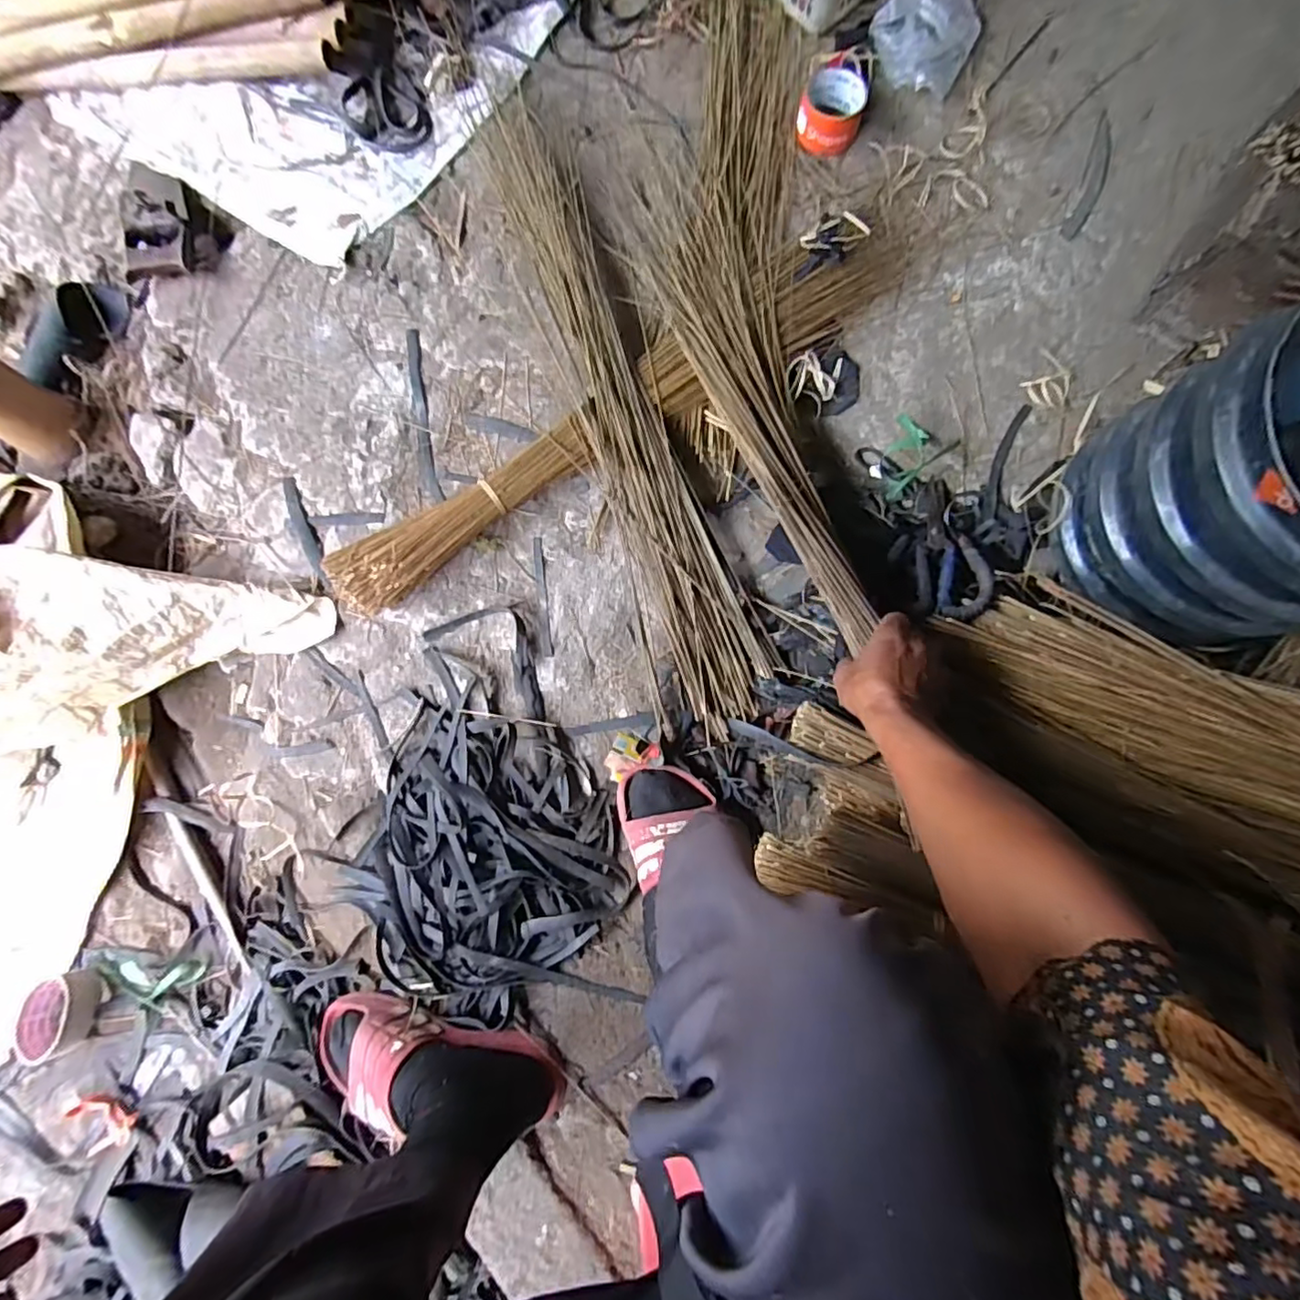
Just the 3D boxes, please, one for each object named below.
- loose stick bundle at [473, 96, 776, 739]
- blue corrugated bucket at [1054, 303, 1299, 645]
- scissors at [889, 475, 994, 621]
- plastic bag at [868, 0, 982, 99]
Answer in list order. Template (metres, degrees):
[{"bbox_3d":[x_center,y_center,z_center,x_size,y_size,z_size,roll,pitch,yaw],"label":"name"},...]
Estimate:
[{"bbox_3d":[-0.050,-0.297,0.732,0.136,0.054,0.819,-21,82,0],"label":"loose stick bundle"},{"bbox_3d":[0.569,-0.148,0.542,0.253,0.244,0.244,-26,83,-3],"label":"blue corrugated bucket"},{"bbox_3d":[0.329,-0.121,0.705,0.092,0.023,0.194,1,63,3],"label":"scissors"},{"bbox_3d":[0.366,-0.826,0.811,0.138,0.042,0.148,19,84,5],"label":"plastic bag"}]

